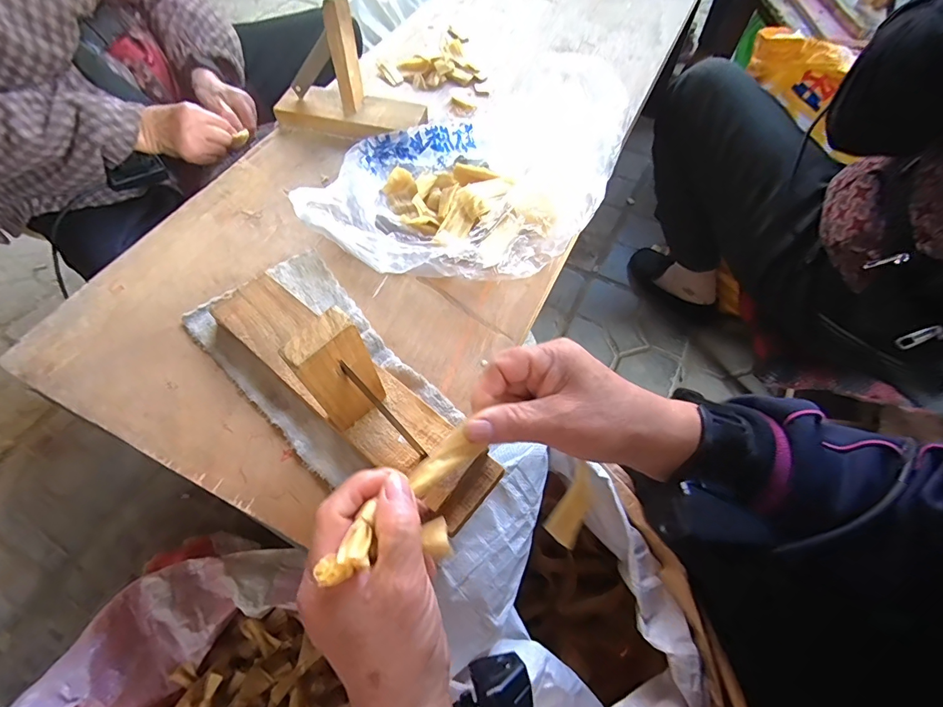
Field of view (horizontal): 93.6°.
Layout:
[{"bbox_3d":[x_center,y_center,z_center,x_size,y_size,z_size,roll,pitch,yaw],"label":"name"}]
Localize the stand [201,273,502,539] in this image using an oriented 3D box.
[{"bbox_3d":[-0.099,0.009,0.311,0.276,0.125,0.062,36,65,18],"label":"stand"}]

